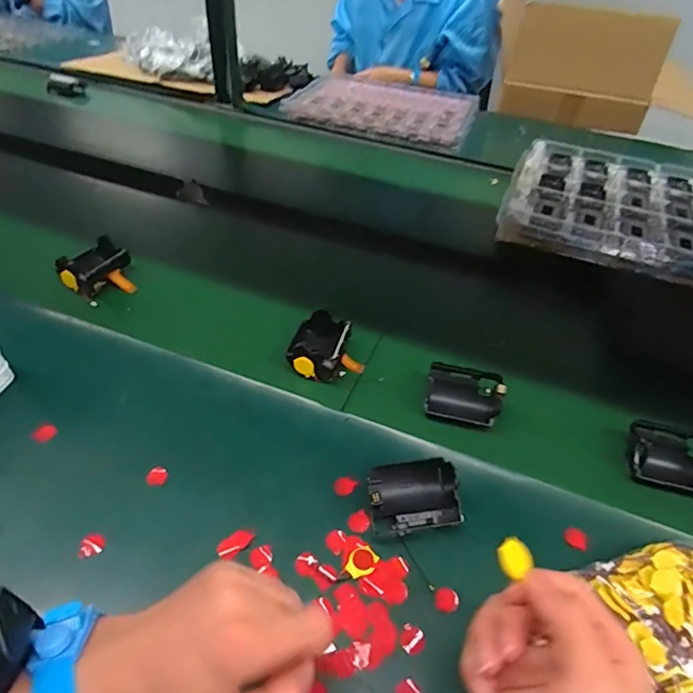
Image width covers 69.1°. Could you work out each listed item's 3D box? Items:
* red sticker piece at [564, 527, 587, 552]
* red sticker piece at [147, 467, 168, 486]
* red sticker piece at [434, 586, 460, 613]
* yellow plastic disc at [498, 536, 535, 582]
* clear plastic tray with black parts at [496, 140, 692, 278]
[{"bbox_3d":[0.182,0.152,0.398,0.017,0.006,0.013,24,47,19],"label":"red sticker piece"},{"bbox_3d":[-0.159,0.109,0.422,0.016,0.008,0.014,-10,46,-15],"label":"red sticker piece"},{"bbox_3d":[0.073,0.183,0.365,0.017,0.005,0.017,12,44,7],"label":"red sticker piece"},{"bbox_3d":[0.094,0.117,0.283,0.020,0.004,0.018,-15,67,-25],"label":"yellow plastic disc"},{"bbox_3d":[0.499,-0.175,0.709,0.525,0.040,0.314,18,46,14],"label":"clear plastic tray with black parts"}]

